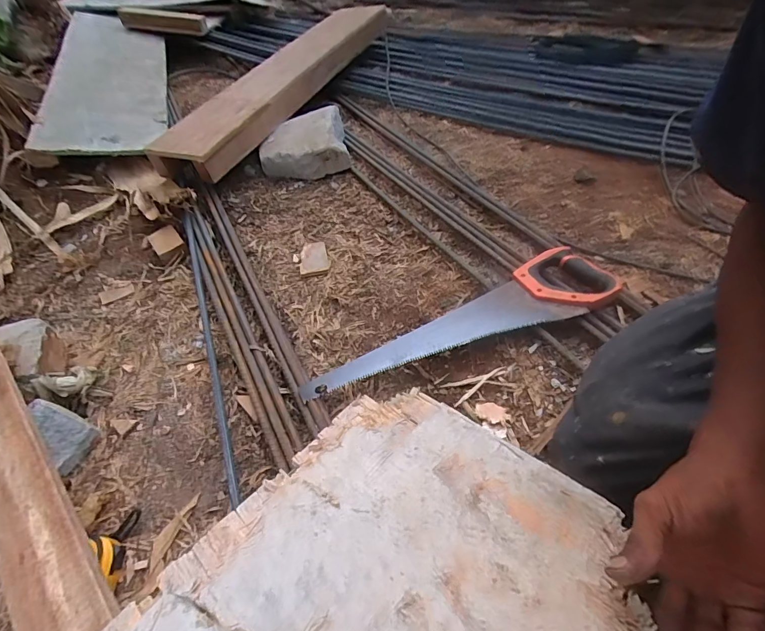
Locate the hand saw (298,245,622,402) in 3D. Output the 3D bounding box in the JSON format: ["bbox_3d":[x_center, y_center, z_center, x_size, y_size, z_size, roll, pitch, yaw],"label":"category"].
[{"bbox_3d":[0.120,-0.002,0.630,0.519,0.034,0.137,-16,51,-7],"label":"hand saw"}]

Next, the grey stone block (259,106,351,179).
[{"bbox_3d":[-0.193,-0.417,0.995,0.223,0.088,0.173,-17,52,-9],"label":"grey stone block"}]

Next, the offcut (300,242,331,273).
[{"bbox_3d":[-0.136,-0.114,0.791,0.056,0.013,0.082,-12,50,-4],"label":"offcut"}]

